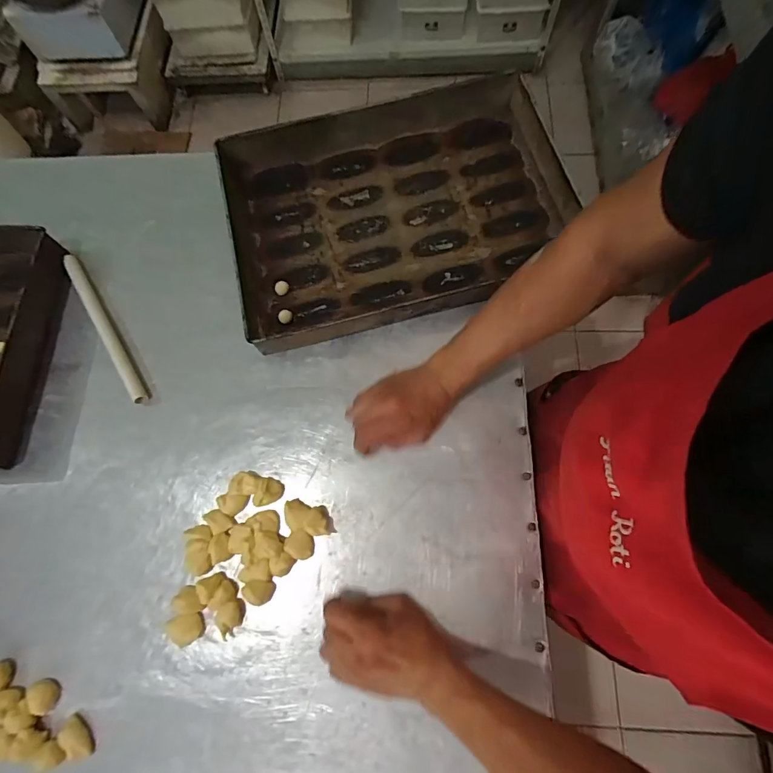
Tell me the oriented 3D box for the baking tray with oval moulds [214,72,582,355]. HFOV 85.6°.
[{"bbox_3d":[0.016,-0.278,0.640,0.518,0.053,0.359,-14,74,-2],"label":"baking tray with oval moulds"}]

